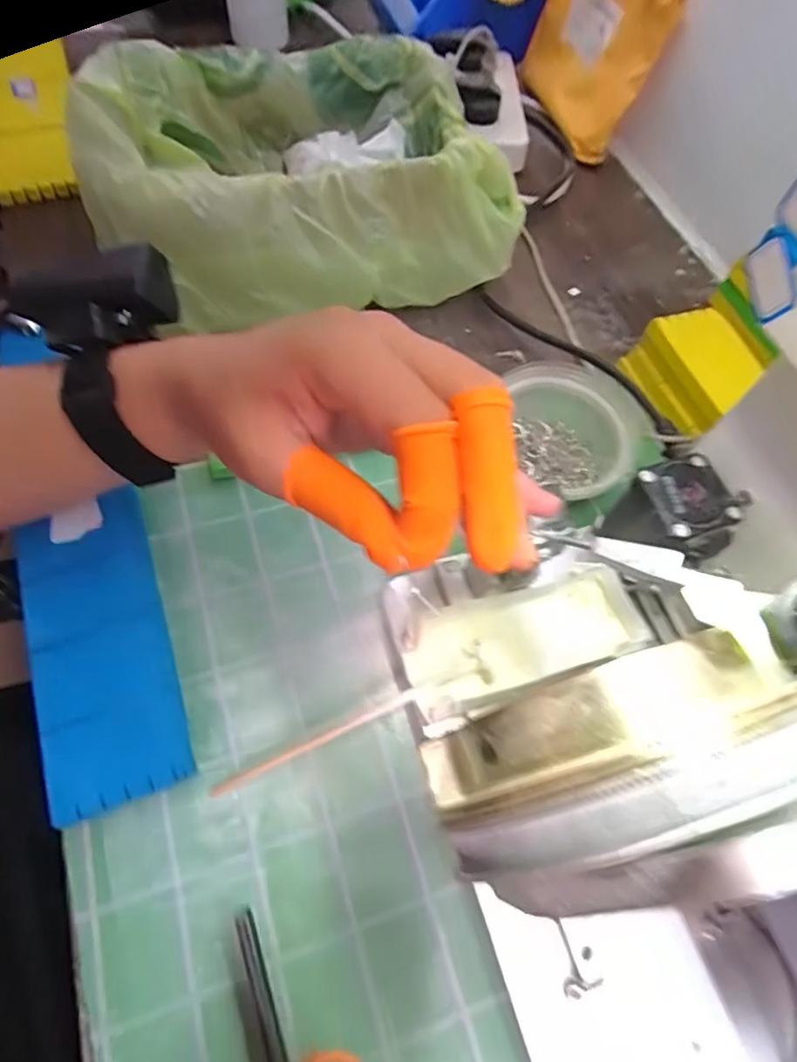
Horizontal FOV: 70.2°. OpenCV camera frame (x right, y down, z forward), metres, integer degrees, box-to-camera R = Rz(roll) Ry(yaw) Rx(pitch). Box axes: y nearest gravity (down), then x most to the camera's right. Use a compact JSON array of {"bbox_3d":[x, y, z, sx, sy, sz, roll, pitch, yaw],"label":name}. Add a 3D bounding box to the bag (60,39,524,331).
[{"bbox_3d":[-0.073,-0.268,0.430,0.302,0.126,0.176,-8,63,-8],"label":"bag"}]

